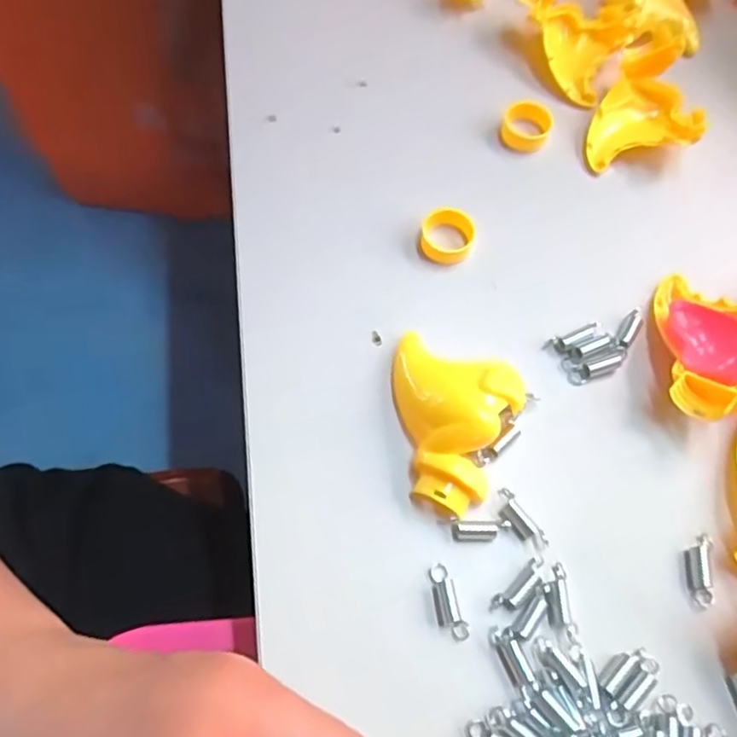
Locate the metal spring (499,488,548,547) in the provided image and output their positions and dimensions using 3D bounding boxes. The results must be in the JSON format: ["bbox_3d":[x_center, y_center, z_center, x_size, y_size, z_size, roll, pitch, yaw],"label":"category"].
[{"bbox_3d":[0.062,0.062,0.254,0.009,0.005,0.027,-35,72,-16],"label":"metal spring"}]

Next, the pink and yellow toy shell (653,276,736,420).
[{"bbox_3d":[0.148,-0.009,0.273,0.054,0.031,0.063,36,70,12],"label":"pink and yellow toy shell"}]

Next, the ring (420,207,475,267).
[{"bbox_3d":[0.038,-0.063,0.301,0.025,0.013,0.025,1,67,-2],"label":"ring"}]

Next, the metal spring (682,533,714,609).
[{"bbox_3d":[0.132,0.081,0.247,0.010,0.006,0.028,8,67,1],"label":"metal spring"}]

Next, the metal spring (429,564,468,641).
[{"bbox_3d":[0.030,0.090,0.239,0.010,0.007,0.028,-17,68,-9],"label":"metal spring"}]

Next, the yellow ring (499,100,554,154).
[{"bbox_3d":[0.084,-0.130,0.330,0.025,0.010,0.030,15,67,4],"label":"yellow ring"}]

